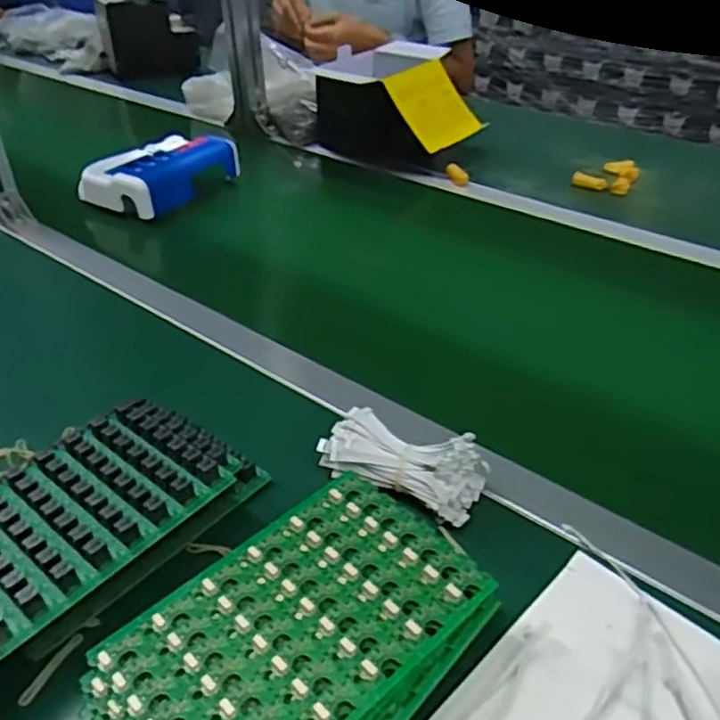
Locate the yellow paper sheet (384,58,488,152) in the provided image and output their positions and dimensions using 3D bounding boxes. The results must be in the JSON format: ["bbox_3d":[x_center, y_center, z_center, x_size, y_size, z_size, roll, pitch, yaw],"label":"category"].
[{"bbox_3d":[0.110,-0.376,1.039,0.130,0.009,0.131,-34,86,-31],"label":"yellow paper sheet"}]

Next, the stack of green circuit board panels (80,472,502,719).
[{"bbox_3d":[-0.038,0.164,0.379,0.135,0.058,0.209,28,45,34],"label":"stack of green circuit board panels"}]

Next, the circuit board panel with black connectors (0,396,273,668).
[{"bbox_3d":[-0.179,0.106,0.463,0.121,0.053,0.218,26,44,32],"label":"circuit board panel with black connectors"}]

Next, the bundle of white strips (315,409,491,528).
[{"bbox_3d":[0.030,0.073,0.504,0.116,0.047,0.052,14,39,20],"label":"bundle of white strips"}]

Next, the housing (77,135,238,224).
[{"bbox_3d":[-0.267,-0.251,0.950,0.125,0.054,0.187,22,42,28],"label":"housing"}]

